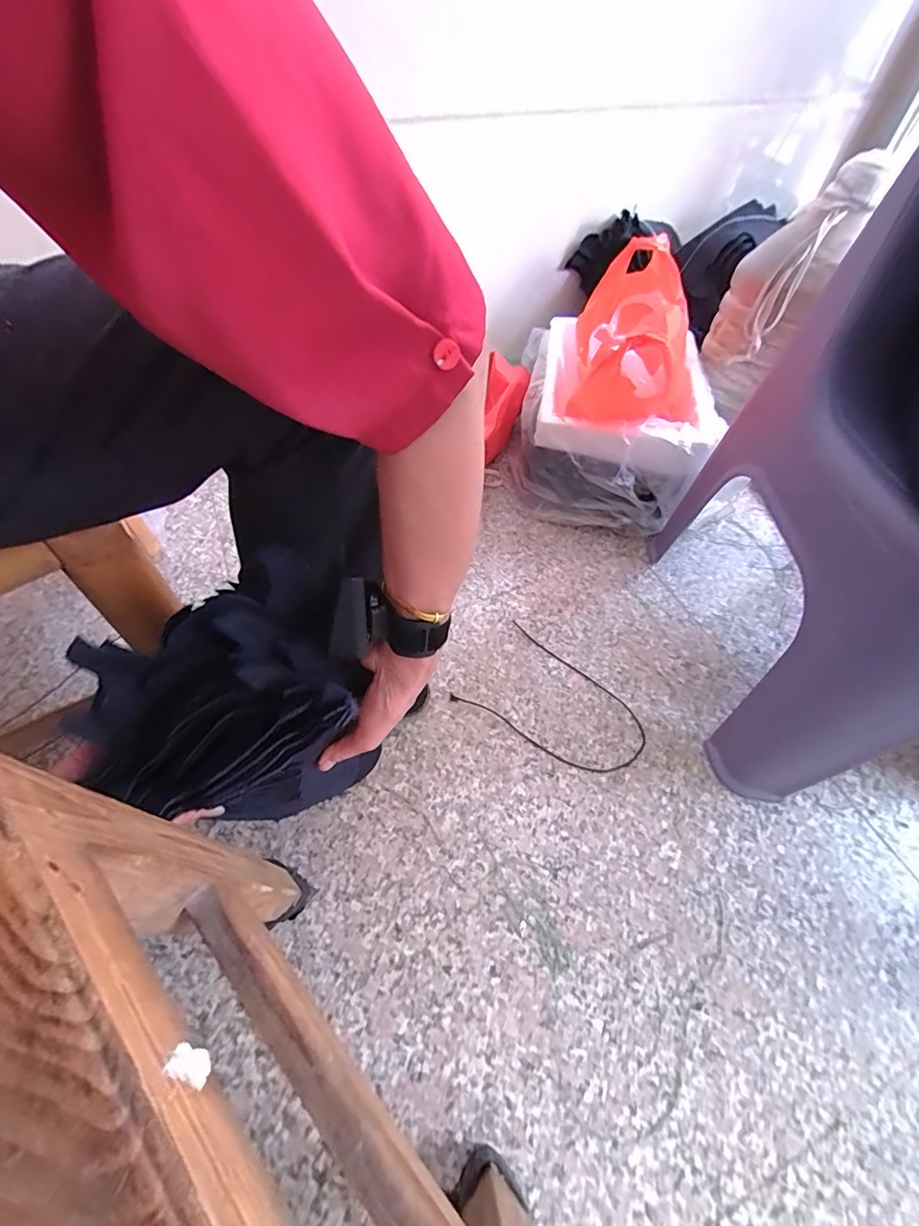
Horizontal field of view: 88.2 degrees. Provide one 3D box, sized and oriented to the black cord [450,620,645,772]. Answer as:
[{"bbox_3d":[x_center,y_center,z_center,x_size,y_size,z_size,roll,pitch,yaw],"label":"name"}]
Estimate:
[{"bbox_3d":[0.126,0.117,0.614,0.228,0.004,0.151,31,59,19],"label":"black cord"}]

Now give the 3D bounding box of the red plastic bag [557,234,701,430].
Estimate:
[{"bbox_3d":[0.262,-0.379,0.676,0.196,0.170,0.250,16,55,9],"label":"red plastic bag"}]

